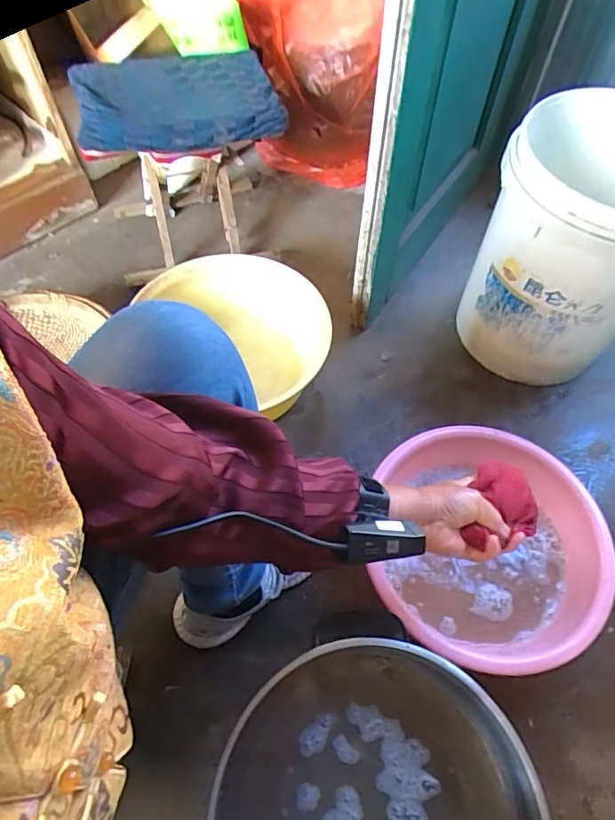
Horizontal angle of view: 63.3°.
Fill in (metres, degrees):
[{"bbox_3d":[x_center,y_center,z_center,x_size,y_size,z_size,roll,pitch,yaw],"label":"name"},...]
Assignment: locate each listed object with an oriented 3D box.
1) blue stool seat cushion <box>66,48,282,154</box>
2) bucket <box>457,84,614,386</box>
[{"bbox_3d":[-0.224,-0.528,0.840,0.317,0.045,0.273,-19,64,-18],"label":"blue stool seat cushion"},{"bbox_3d":[0.455,-0.276,0.840,0.301,0.360,0.368,35,65,19],"label":"bucket"}]

